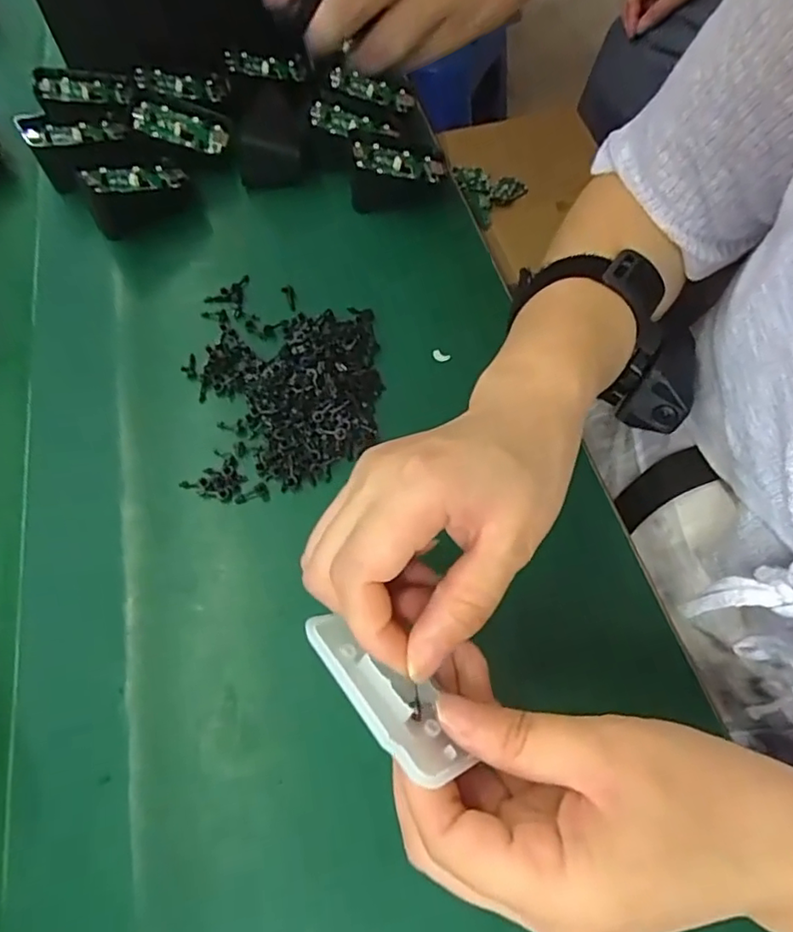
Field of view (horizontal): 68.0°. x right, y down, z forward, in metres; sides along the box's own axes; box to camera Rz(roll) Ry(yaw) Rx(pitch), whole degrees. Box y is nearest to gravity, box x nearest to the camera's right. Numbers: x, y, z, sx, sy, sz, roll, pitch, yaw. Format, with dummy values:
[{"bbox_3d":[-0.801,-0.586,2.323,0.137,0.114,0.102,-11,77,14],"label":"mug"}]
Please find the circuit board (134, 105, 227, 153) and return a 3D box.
[{"bbox_3d":[-0.158,-0.247,0.431,0.063,0.007,0.028,10,61,-15],"label":"circuit board"}]

